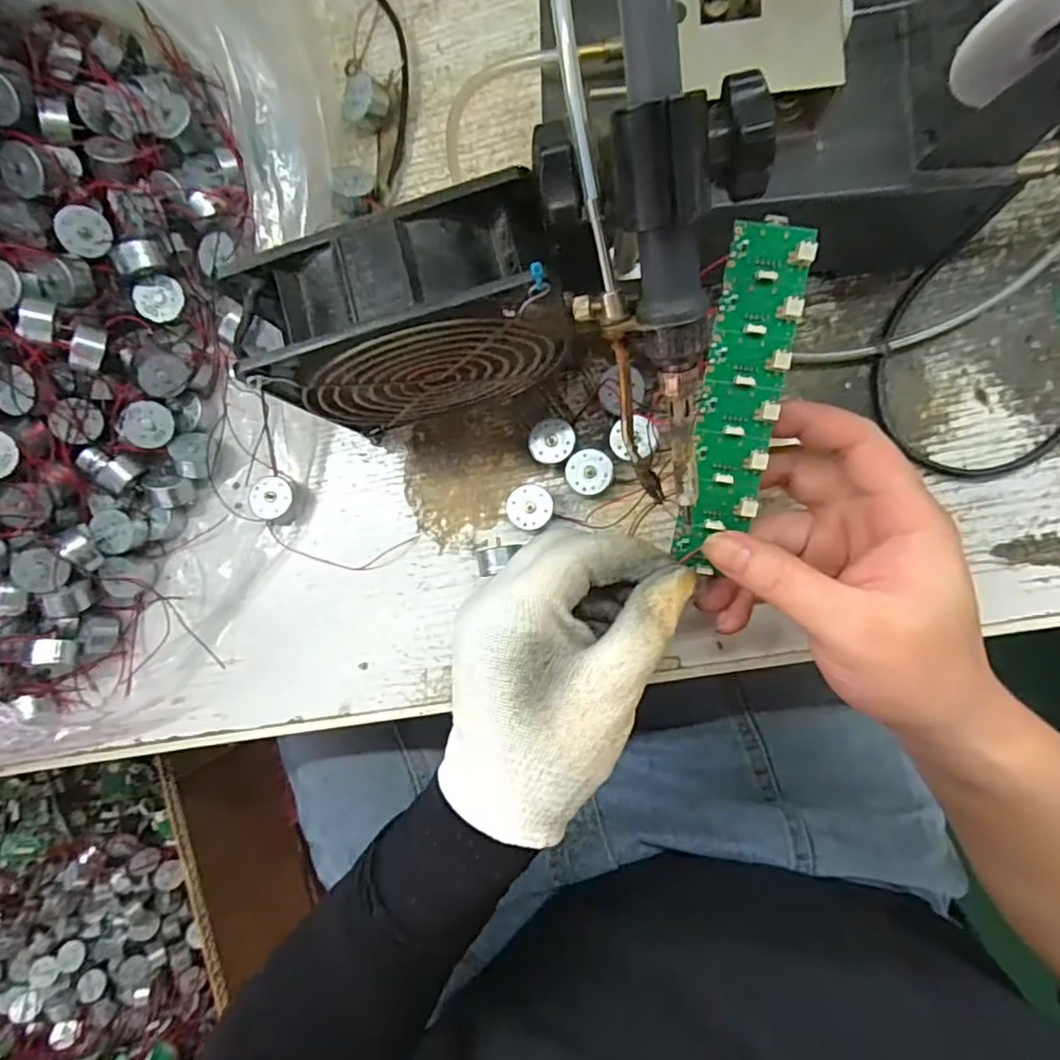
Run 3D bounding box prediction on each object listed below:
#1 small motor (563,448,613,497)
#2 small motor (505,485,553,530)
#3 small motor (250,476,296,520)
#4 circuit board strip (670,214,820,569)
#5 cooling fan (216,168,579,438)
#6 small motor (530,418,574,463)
[{"bbox_3d":[0.030,-0.029,0.311,0.023,0.013,0.022,-3,87,8],"label":"small motor"},{"bbox_3d":[0.001,-0.011,0.313,0.023,0.015,0.022,0,87,8],"label":"small motor"},{"bbox_3d":[-0.137,-0.017,0.328,0.020,0.014,0.023,2,88,8],"label":"small motor"},{"bbox_3d":[0.084,-0.051,0.246,0.031,0.006,0.134,10,103,5],"label":"circuit board strip"},{"bbox_3d":[-0.044,-0.083,0.268,0.118,0.119,0.048,-12,87,7],"label":"cooling fan"},{"bbox_3d":[0.012,-0.045,0.313,0.023,0.015,0.022,-2,87,8],"label":"small motor"}]

